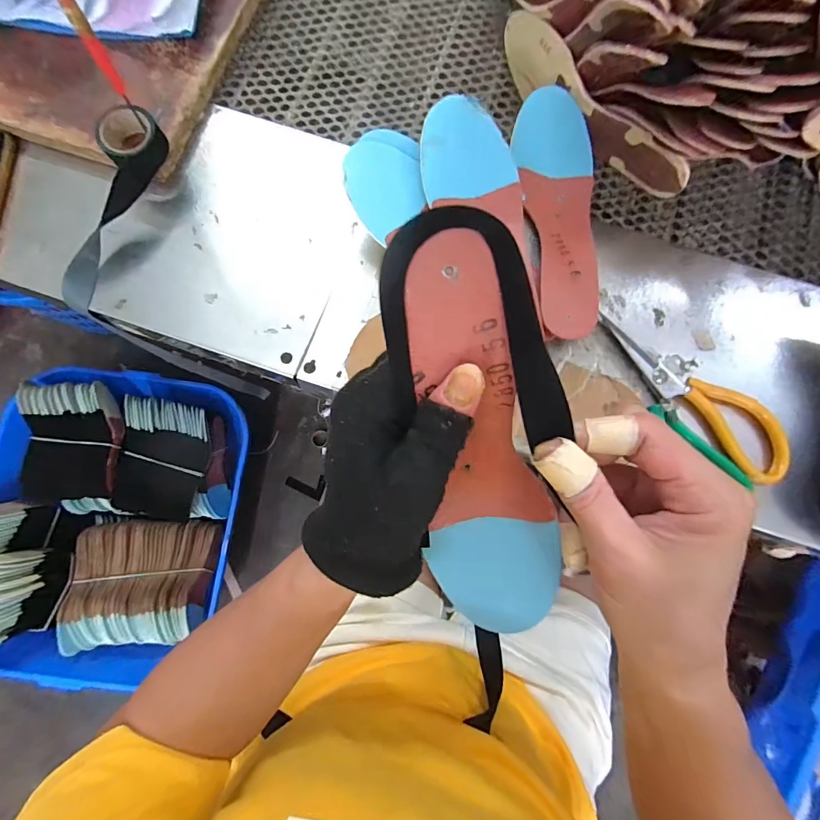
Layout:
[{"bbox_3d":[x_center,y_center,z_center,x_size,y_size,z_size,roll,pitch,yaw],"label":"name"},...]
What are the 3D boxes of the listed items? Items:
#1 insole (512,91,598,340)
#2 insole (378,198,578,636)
[{"bbox_3d":[0.138,-0.173,0.365,0.068,0.040,0.218,-5,79,-3],"label":"insole"},{"bbox_3d":[0.038,0.026,0.192,0.067,0.041,0.217,-14,123,-4],"label":"insole"}]

